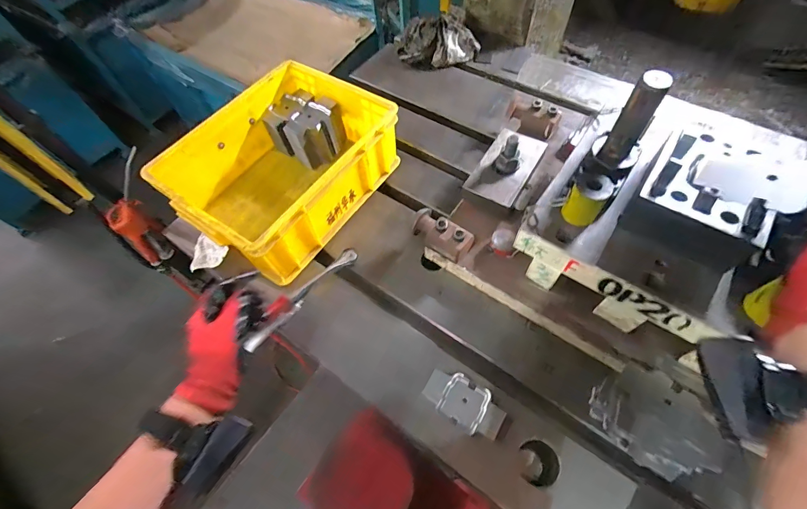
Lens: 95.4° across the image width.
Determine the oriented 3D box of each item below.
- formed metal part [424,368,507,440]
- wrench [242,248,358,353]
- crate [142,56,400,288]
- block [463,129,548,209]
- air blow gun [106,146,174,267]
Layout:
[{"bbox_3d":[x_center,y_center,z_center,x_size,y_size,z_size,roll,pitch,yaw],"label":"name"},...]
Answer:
[{"bbox_3d":[0.078,0.192,0.476,0.103,0.011,0.056,27,65,18],"label":"formed metal part"},{"bbox_3d":[-0.155,0.065,0.575,0.021,0.022,0.212,40,76,23],"label":"wrench"},{"bbox_3d":[-0.202,-0.150,0.631,0.269,0.131,0.336,30,66,20],"label":"crate"},{"bbox_3d":[0.166,-0.150,0.576,0.083,0.061,0.151,28,65,19],"label":"block"},{"bbox_3d":[-0.478,-0.055,0.655,0.047,0.231,0.065,20,40,15],"label":"air blow gun"}]

